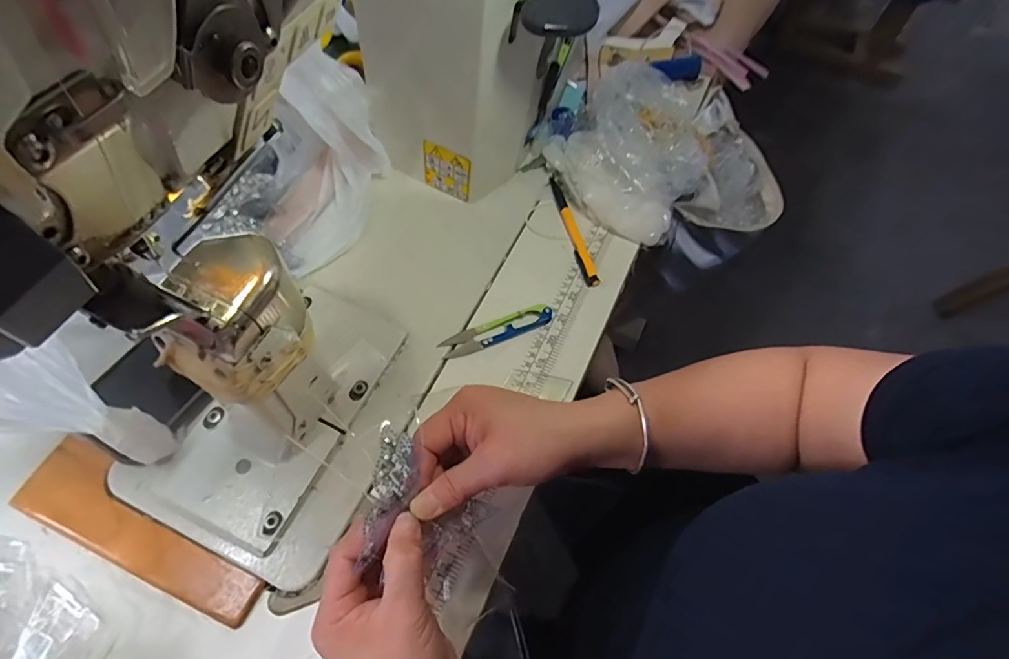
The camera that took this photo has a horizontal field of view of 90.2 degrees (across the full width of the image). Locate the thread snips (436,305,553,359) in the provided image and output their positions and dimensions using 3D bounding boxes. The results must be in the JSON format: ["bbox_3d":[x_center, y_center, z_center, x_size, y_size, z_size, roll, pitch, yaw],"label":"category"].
[{"bbox_3d":[-0.005,0.001,0.450,0.102,0.009,0.024,-22,63,-11],"label":"thread snips"}]

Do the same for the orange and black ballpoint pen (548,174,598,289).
[{"bbox_3d":[0.069,-0.101,0.507,0.014,0.007,0.138,-11,61,-5],"label":"orange and black ballpoint pen"}]

